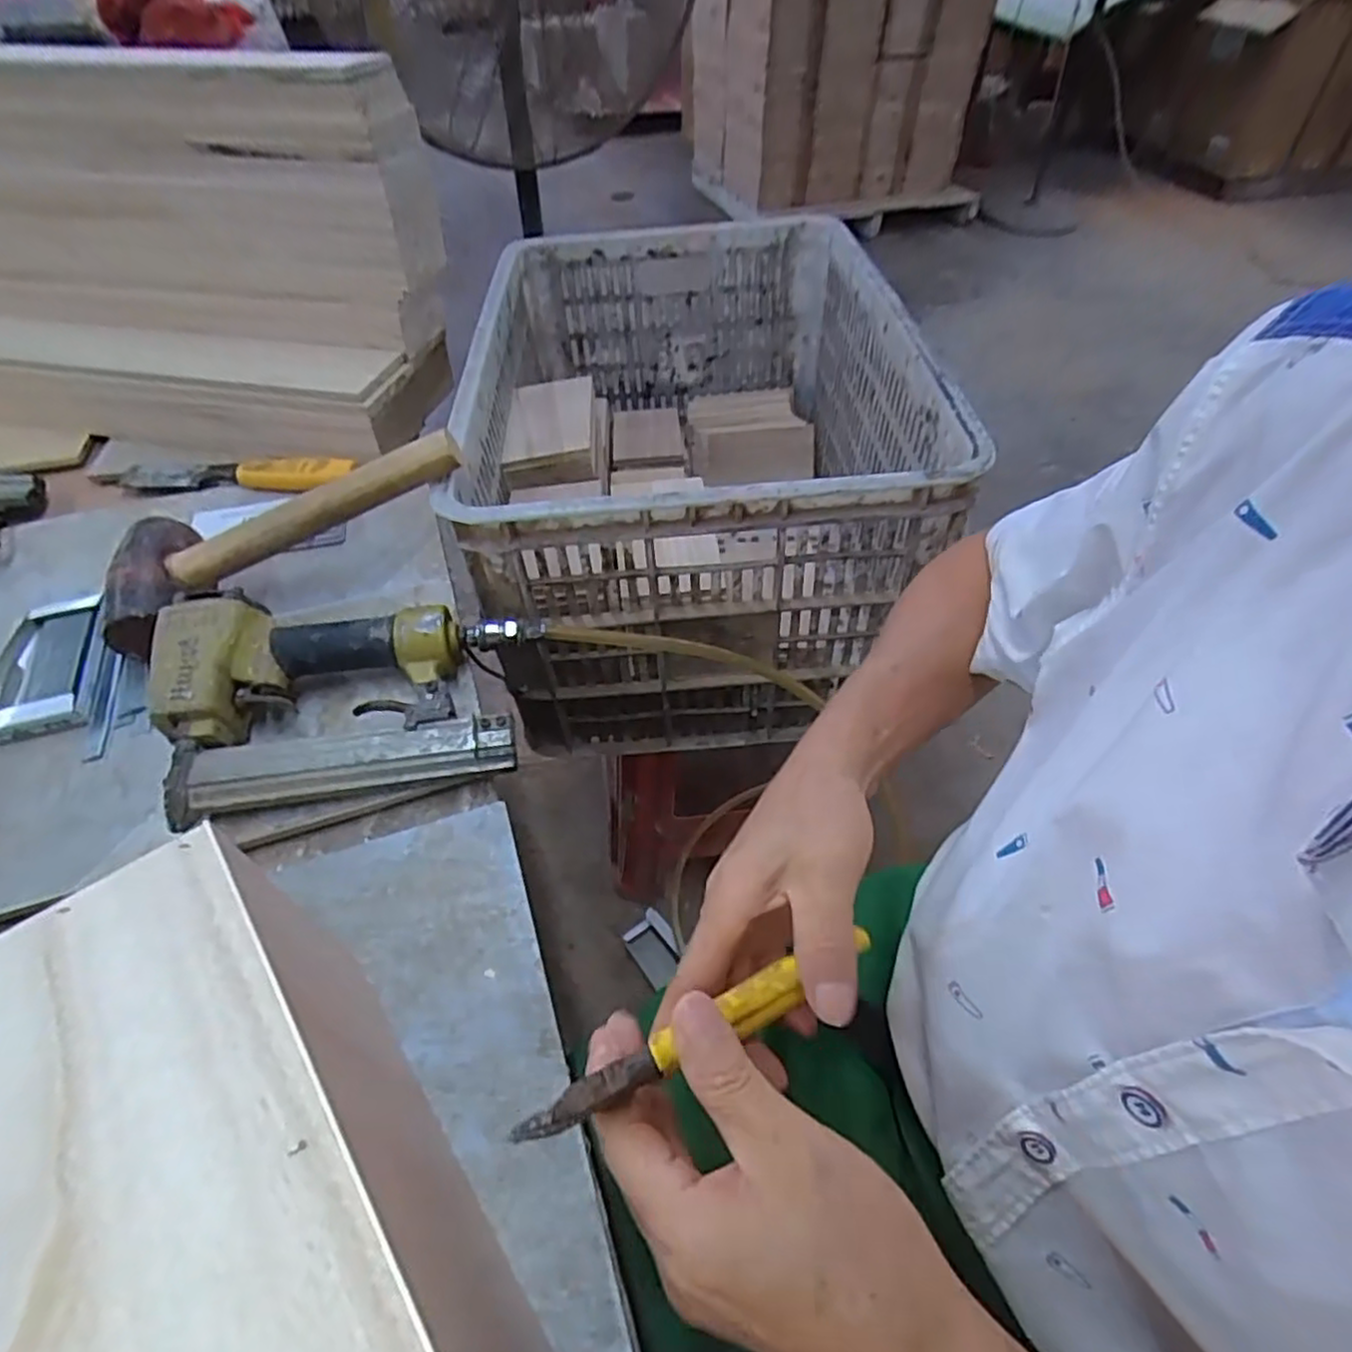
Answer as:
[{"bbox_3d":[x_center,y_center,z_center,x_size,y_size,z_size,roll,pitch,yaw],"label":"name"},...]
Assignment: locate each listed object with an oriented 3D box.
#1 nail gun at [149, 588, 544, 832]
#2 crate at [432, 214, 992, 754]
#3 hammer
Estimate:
[{"bbox_3d":[-0.222,0.007,0.490,0.237,0.071,0.153,-10,50,-9],"label":"nail gun"},{"bbox_3d":[0.014,-0.238,0.791,0.403,0.310,0.633,-2,49,-2],"label":"crate"},{"bbox_3d":[-0.296,-0.116,0.535,0.284,0.040,0.107,-23,51,2],"label":"hammer"}]

